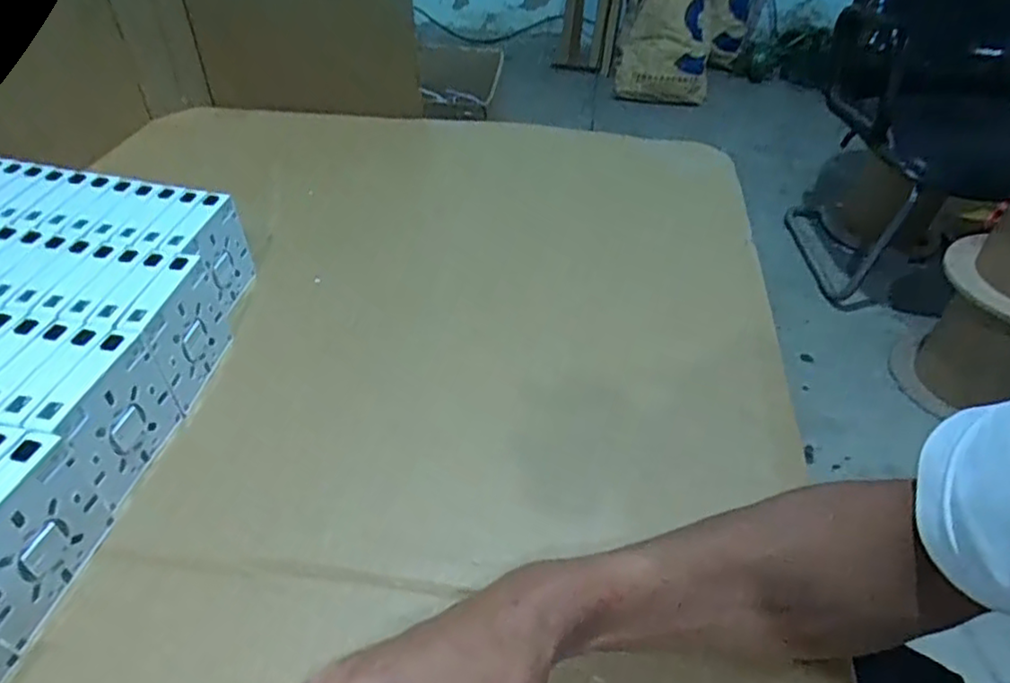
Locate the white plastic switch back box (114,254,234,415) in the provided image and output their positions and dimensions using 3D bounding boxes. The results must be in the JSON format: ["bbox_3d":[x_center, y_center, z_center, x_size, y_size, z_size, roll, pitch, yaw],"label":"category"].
[{"bbox_3d":[-0.242,-0.010,0.481,0.025,0.081,0.091,2,43,1],"label":"white plastic switch back box"}]

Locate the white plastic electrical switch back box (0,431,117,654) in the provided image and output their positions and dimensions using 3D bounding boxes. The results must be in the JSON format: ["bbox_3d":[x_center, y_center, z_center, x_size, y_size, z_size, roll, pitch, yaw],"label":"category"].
[{"bbox_3d":[-0.265,0.111,0.356,0.020,0.087,0.086,10,43,9],"label":"white plastic electrical switch back box"}]

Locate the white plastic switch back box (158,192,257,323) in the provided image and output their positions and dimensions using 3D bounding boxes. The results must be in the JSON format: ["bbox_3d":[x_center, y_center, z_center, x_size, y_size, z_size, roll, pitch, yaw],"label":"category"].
[{"bbox_3d":[-0.247,-0.069,0.542,0.026,0.082,0.084,3,43,2],"label":"white plastic switch back box"}]

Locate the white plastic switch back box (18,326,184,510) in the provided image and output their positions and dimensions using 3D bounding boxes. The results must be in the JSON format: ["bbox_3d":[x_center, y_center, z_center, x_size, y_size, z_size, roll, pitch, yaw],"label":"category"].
[{"bbox_3d":[-0.255,0.052,0.419,0.020,0.086,0.086,6,43,5],"label":"white plastic switch back box"}]

